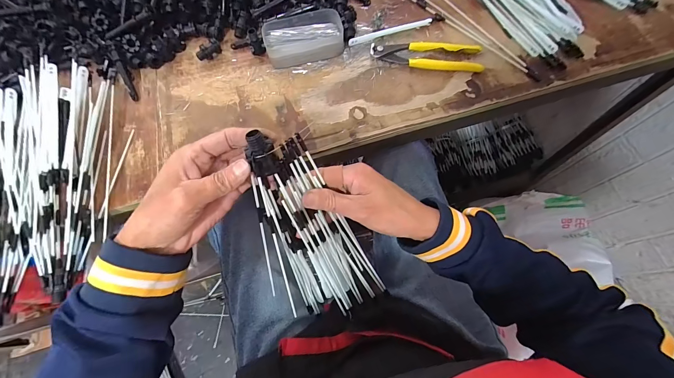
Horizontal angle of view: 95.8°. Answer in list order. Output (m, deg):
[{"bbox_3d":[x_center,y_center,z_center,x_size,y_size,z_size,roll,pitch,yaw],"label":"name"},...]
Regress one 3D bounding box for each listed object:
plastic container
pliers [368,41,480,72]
[{"bbox_3d":[-0.051,-0.233,0.472,0.117,0.034,0.071,-11,68,-4],"label":"plastic container"},{"bbox_3d":[0.134,-0.204,0.461,0.162,0.015,0.045,10,68,5],"label":"pliers"}]

